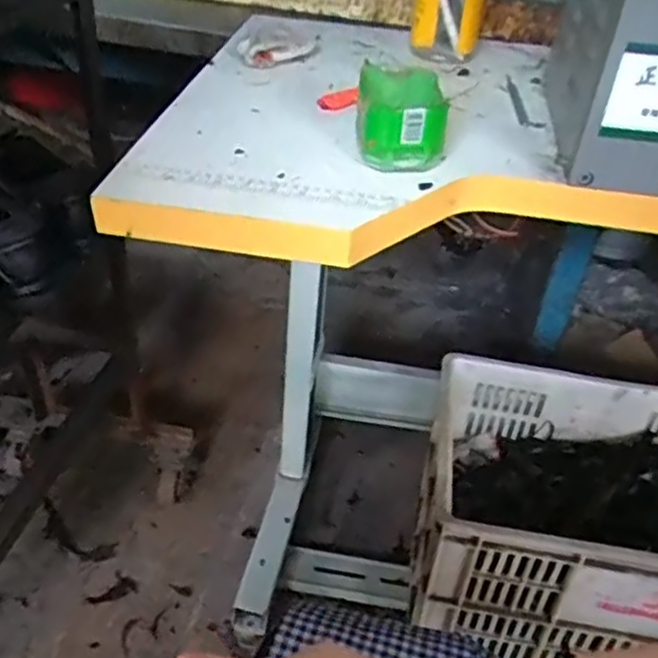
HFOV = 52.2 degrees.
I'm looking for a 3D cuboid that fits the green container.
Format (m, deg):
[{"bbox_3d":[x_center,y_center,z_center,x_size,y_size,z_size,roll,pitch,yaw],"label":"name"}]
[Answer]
[{"bbox_3d":[0.066,-0.193,0.614,0.080,0.058,0.098,4,39,-2],"label":"green container"}]

